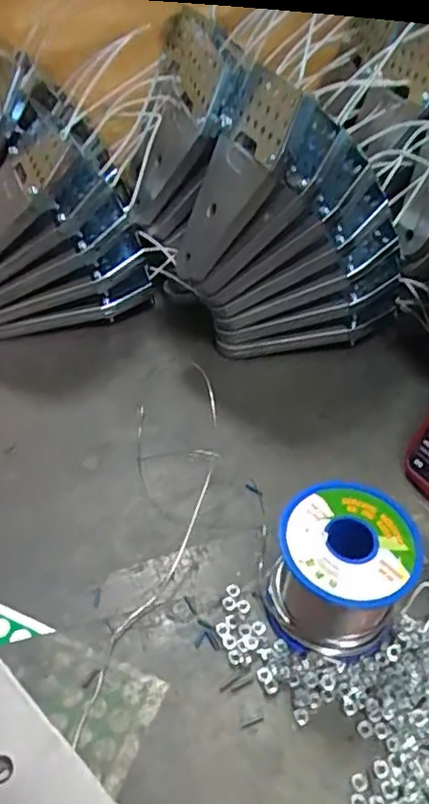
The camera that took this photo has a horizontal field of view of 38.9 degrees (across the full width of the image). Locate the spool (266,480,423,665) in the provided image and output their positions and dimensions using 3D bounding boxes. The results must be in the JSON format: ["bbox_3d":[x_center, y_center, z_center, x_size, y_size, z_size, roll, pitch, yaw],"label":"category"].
[{"bbox_3d":[0.063,0.085,0.305,0.064,0.062,0.065,2,45,-2],"label":"spool"}]

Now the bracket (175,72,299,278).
[{"bbox_3d":[0.008,-0.146,0.408,0.015,0.136,0.066,9,38,-35],"label":"bracket"}]

